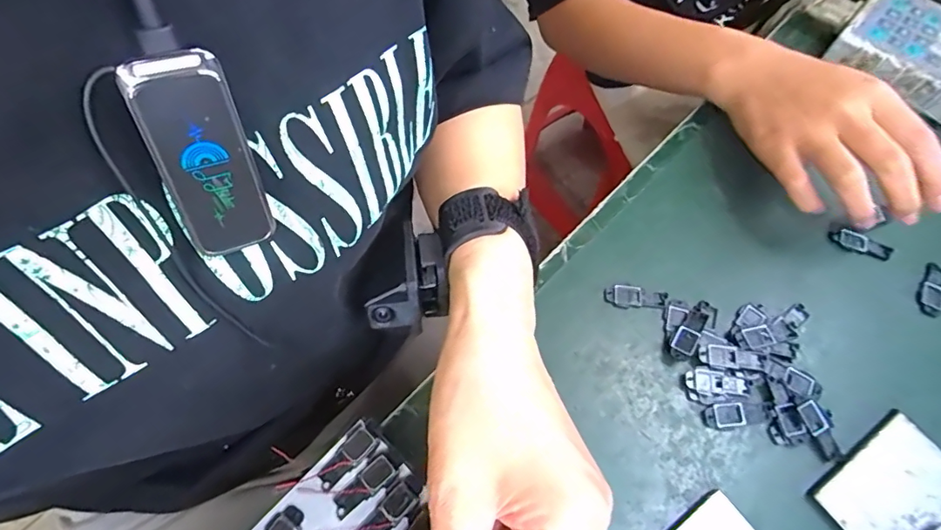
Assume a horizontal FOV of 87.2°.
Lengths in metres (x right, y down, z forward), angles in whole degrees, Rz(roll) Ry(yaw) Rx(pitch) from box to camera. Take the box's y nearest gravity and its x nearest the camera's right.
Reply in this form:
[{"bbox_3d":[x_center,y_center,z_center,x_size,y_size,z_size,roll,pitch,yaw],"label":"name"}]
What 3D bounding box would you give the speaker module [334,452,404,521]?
[{"bbox_3d":[-0.053,0.113,0.253,0.040,0.004,0.016,-41,69,-17],"label":"speaker module"}]

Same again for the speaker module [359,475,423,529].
[{"bbox_3d":[-0.042,0.124,0.249,0.015,0.004,0.040,40,71,20],"label":"speaker module"}]

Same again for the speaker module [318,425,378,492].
[{"bbox_3d":[-0.066,0.102,0.259,0.013,0.004,0.034,39,71,19],"label":"speaker module"}]

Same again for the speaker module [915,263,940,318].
[{"bbox_3d":[0.314,0.016,0.334,0.018,0.004,0.039,26,67,15],"label":"speaker module"}]

